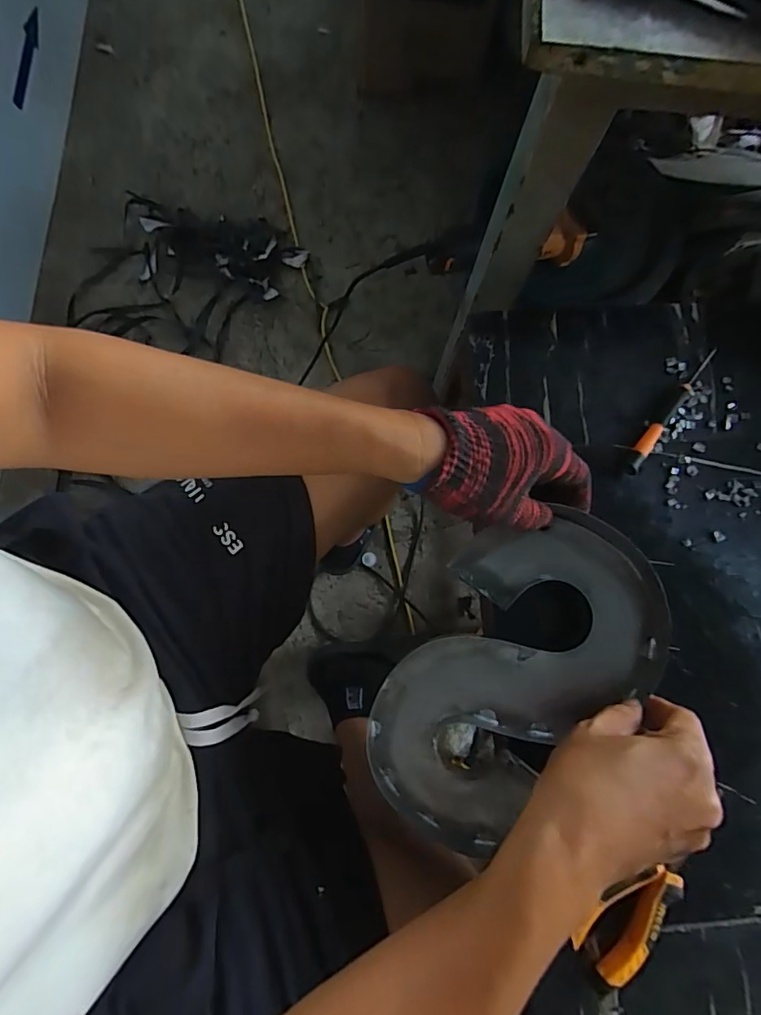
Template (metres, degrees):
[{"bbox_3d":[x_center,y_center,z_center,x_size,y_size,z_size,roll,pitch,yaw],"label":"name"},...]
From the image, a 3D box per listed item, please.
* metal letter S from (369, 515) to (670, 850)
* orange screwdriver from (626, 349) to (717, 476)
[{"bbox_3d":[0.098,0.122,0.397,0.262,0.049,0.161,-43,84,-8],"label":"metal letter S"},{"bbox_3d":[0.247,-0.084,0.438,0.014,0.012,0.136,37,81,5],"label":"orange screwdriver"}]

